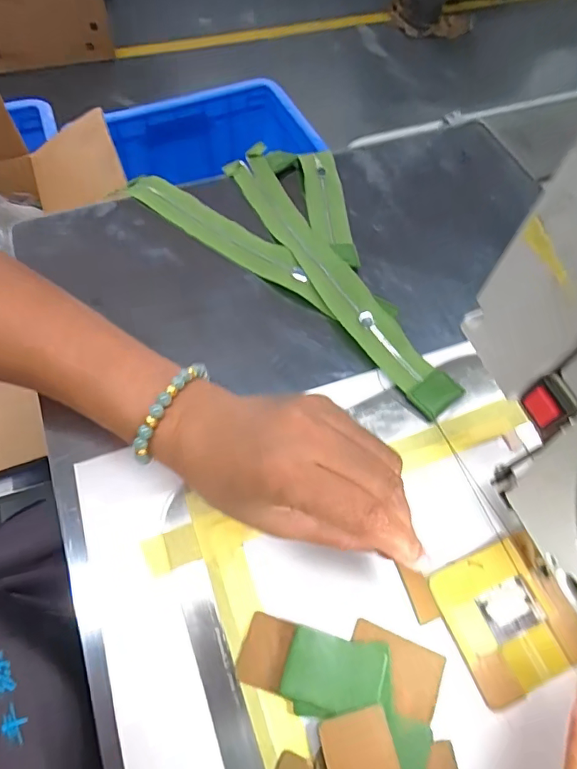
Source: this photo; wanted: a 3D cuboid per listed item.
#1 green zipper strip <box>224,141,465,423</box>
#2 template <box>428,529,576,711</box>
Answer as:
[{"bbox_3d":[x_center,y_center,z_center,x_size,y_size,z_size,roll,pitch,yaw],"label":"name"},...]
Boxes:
[{"bbox_3d":[0.031,-0.092,0.384,0.040,0.008,0.285,-28,67,-16],"label":"green zipper strip"},{"bbox_3d":[0.126,0.131,0.273,0.072,0.006,0.072,-20,66,-13],"label":"template"}]

